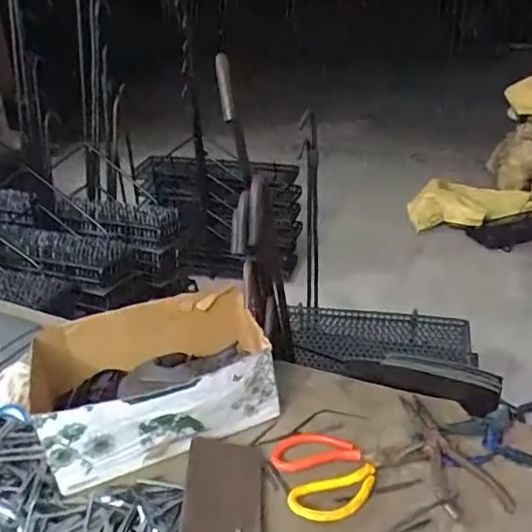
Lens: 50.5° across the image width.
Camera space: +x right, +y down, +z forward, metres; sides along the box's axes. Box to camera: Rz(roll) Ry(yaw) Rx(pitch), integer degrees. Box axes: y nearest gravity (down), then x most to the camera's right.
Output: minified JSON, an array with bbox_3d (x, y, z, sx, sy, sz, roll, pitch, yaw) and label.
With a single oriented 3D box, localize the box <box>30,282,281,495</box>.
[{"bbox_3d":[-0.140,0.141,0.735,0.292,0.106,0.210,-12,27,-20],"label":"box"}]

